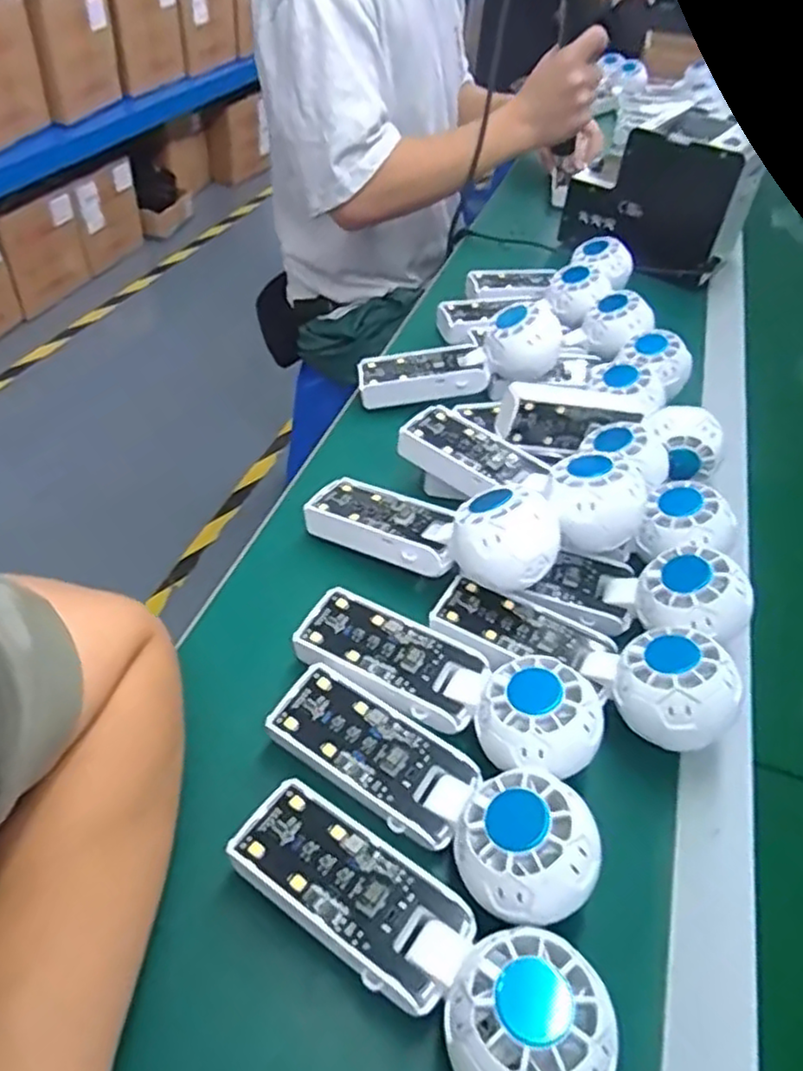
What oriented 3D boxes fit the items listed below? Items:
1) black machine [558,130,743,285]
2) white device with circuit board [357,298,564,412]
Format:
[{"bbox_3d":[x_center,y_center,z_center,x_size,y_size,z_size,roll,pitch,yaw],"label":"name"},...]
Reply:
[{"bbox_3d":[0.269,-0.368,0.760,0.181,0.128,0.023,31,52,21],"label":"black machine"},{"bbox_3d":[0.048,-0.149,0.582,0.171,0.051,0.053,-13,45,15],"label":"white device with circuit board"}]

